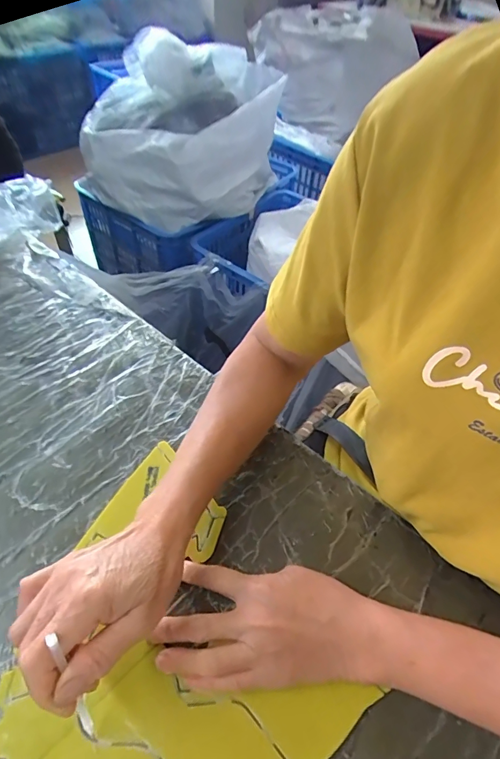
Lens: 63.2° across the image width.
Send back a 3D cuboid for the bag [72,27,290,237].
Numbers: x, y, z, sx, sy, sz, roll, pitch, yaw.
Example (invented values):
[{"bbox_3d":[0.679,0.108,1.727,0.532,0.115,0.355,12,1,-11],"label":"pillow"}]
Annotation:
[{"bbox_3d":[-0.179,-0.648,1.033,0.392,0.332,0.419,31,54,21],"label":"bag"}]

